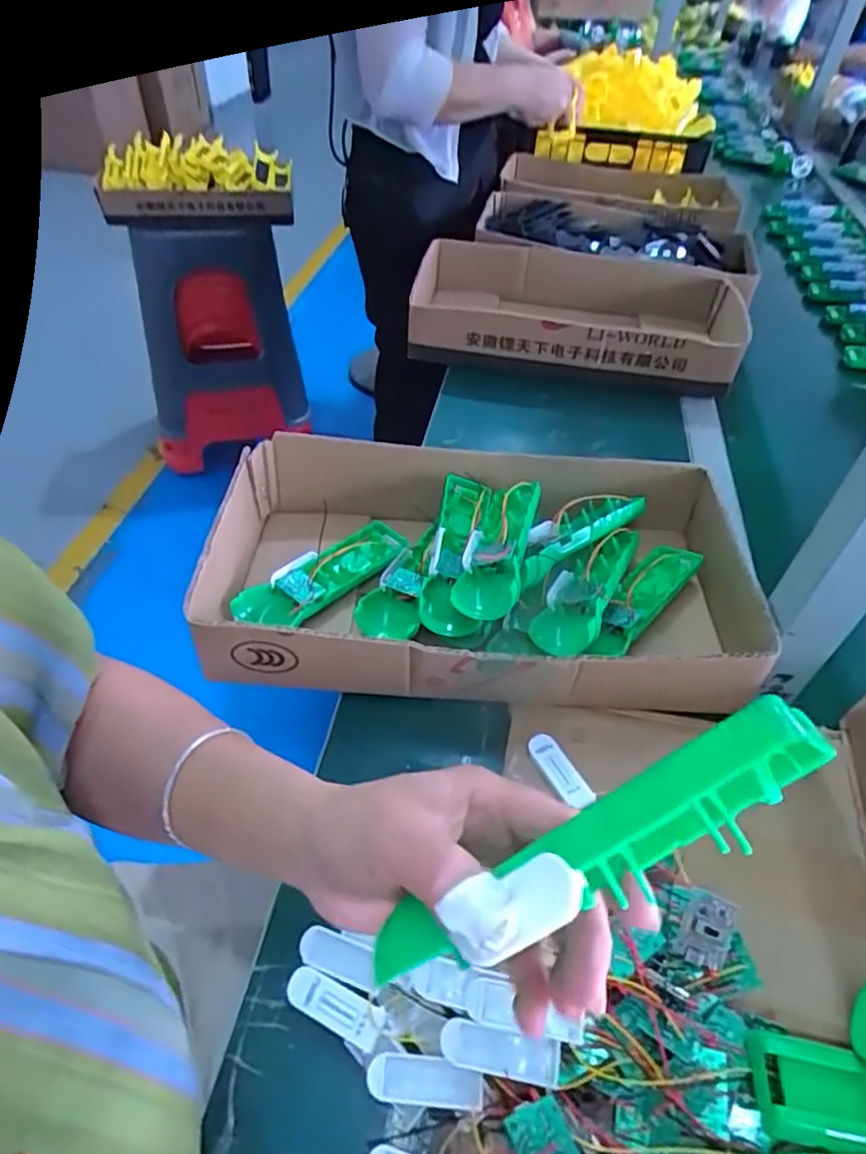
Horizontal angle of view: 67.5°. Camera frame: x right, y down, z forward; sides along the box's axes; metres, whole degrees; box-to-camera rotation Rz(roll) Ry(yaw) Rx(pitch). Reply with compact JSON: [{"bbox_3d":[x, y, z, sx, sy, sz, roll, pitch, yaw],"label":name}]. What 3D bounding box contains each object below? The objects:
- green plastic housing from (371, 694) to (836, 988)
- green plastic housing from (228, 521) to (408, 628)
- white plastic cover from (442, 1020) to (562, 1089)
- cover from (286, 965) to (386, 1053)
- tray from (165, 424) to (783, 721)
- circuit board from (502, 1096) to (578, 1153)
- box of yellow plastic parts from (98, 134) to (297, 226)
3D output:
[{"bbox_3d":[0.046,0.093,0.206,0.161,0.049,0.019,-38,46,18],"label":"green plastic housing"},{"bbox_3d":[-0.089,-0.001,0.542,0.045,0.035,0.163,34,55,26],"label":"green plastic housing"},{"bbox_3d":[0.032,0.235,0.320,0.058,0.004,0.019,3,63,13],"label":"white plastic cover"},{"bbox_3d":[-0.054,0.233,0.351,0.057,0.013,0.020,19,51,19],"label":"cover"},{"bbox_3d":[0.032,-0.014,0.533,0.404,0.080,0.232,4,47,0],"label":"tray"},{"bbox_3d":[0.051,0.260,0.294,0.026,0.006,0.035,-24,55,-7],"label":"circuit board"},{"bbox_3d":[-0.505,-0.833,1.388,0.386,0.157,0.152,-2,48,-5],"label":"box of yellow plastic parts"}]

